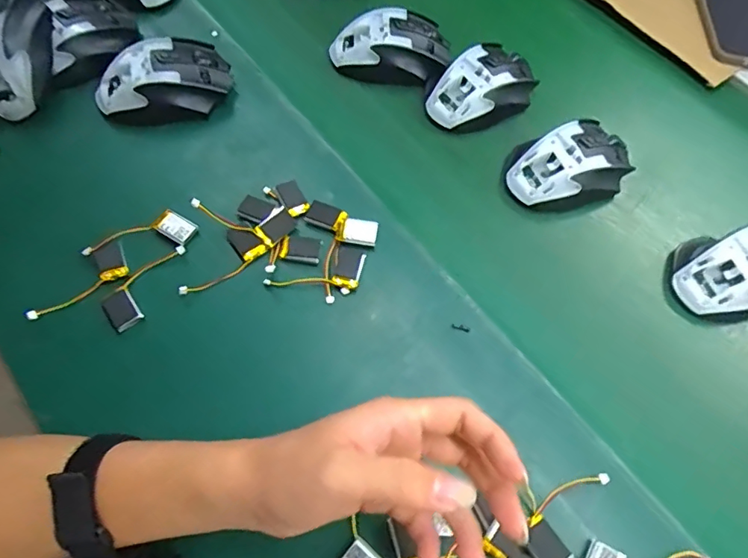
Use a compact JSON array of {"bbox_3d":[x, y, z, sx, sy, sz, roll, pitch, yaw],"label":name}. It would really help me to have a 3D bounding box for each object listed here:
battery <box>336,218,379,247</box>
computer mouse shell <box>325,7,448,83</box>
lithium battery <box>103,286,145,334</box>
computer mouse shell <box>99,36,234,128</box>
[{"bbox_3d":[-0.013,-0.039,0.415,0.032,0.009,0.021,9,62,1],"label":"battery"},{"bbox_3d":[0.015,-0.231,0.504,0.116,0.036,0.070,3,62,-2],"label":"computer mouse shell"},{"bbox_3d":[-0.187,0.022,0.380,0.021,0.007,0.030,-34,69,-19],"label":"lithium battery"},{"bbox_3d":[-0.185,-0.173,0.455,0.114,0.042,0.068,-30,68,-17],"label":"computer mouse shell"}]

